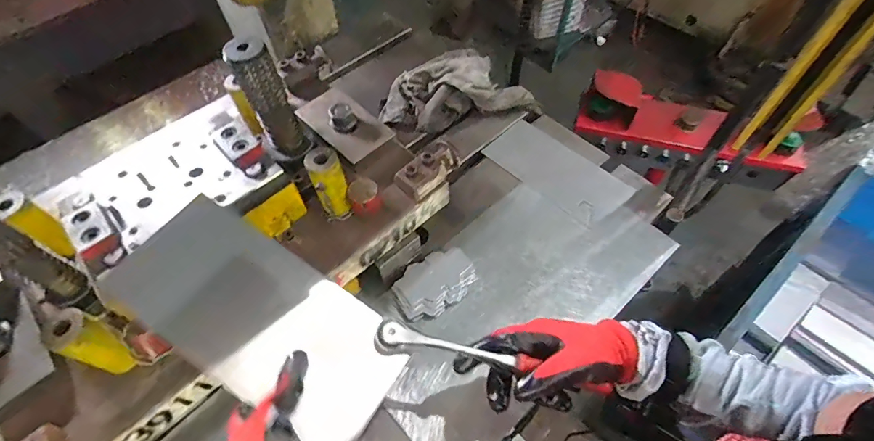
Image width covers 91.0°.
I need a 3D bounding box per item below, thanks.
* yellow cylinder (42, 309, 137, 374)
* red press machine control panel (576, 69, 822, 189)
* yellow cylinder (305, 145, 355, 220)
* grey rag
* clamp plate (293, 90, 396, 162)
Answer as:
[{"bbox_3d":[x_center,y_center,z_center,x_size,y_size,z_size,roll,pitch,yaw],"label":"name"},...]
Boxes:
[{"bbox_3d":[-0.345,0.125,0.434,0.034,0.085,0.037,18,59,15],"label":"yellow cylinder"},{"bbox_3d":[0.653,-0.213,1.139,0.546,0.251,0.094,12,58,11],"label":"red press machine control panel"},{"bbox_3d":[-0.136,-0.045,0.551,0.041,0.094,0.043,-25,59,-13],"label":"yellow cylinder"},{"bbox_3d":[0.033,-0.271,0.852,0.305,0.075,0.157,-16,57,-8],"label":"grey rag"},{"bbox_3d":[-0.142,-0.150,0.643,0.080,0.040,0.145,-40,63,-21],"label":"clamp plate"}]

